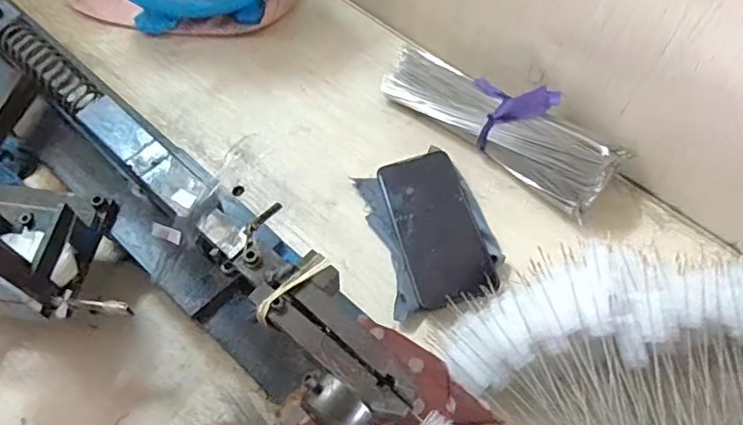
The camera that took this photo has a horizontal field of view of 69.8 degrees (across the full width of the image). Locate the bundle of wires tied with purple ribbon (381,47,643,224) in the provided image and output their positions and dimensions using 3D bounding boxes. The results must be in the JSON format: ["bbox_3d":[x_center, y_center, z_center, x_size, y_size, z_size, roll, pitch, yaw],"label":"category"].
[{"bbox_3d":[0.137,-0.103,0.568,0.259,0.065,0.087,39,67,20],"label":"bundle of wires tied with purple ribbon"}]

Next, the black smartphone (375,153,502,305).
[{"bbox_3d":[0.062,0.012,0.524,0.074,0.010,0.164,-18,64,3],"label":"black smartphone"}]

